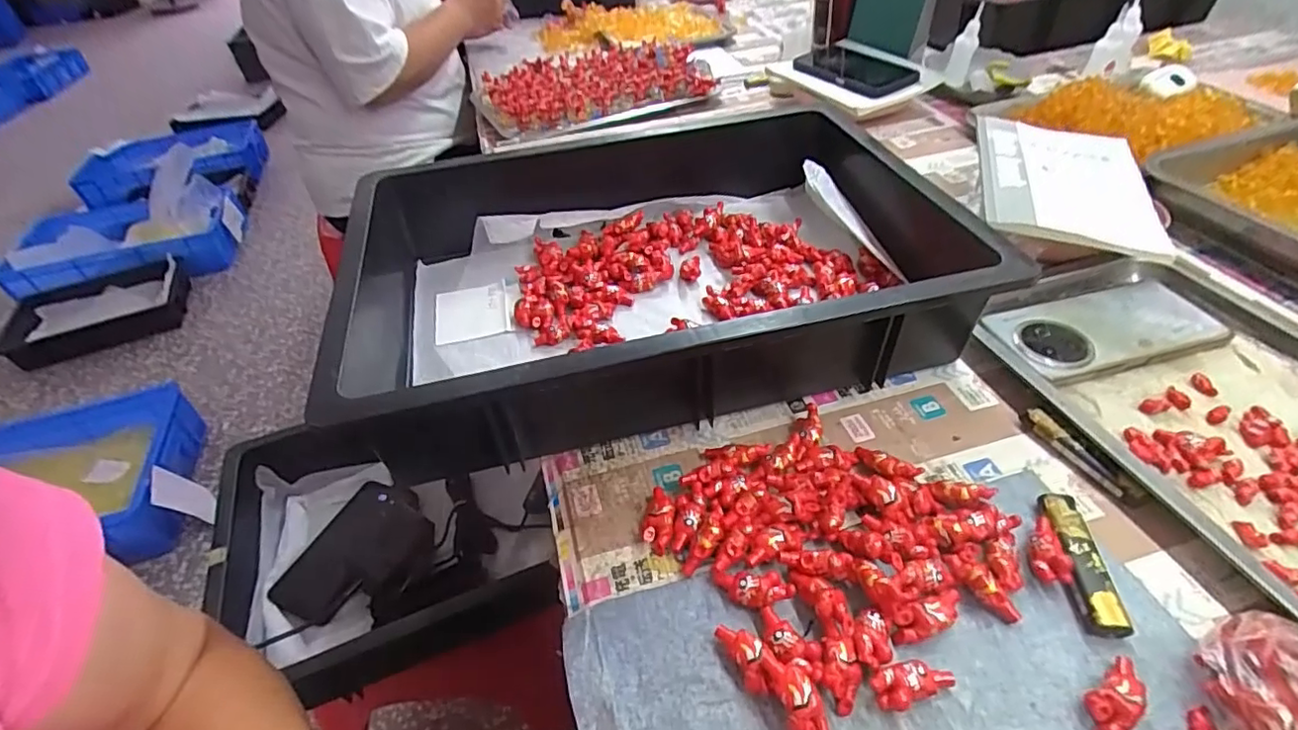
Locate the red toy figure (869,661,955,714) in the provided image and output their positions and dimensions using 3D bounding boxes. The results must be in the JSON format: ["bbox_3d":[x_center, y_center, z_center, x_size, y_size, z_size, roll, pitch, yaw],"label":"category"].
[{"bbox_3d":[0.126,0.151,0.288,0.040,0.017,0.017,-16,44,-11],"label":"red toy figure"}]

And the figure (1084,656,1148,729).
[{"bbox_3d":[0.217,0.154,0.278,0.042,0.014,0.018,-28,47,-22],"label":"figure"}]

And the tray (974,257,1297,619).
[{"bbox_3d":[0.389,0.023,0.398,0.236,0.019,0.287,-15,44,-9],"label":"tray"}]

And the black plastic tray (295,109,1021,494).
[{"bbox_3d":[-0.004,-0.087,0.500,0.474,0.094,0.334,-13,43,-8],"label":"black plastic tray"}]

